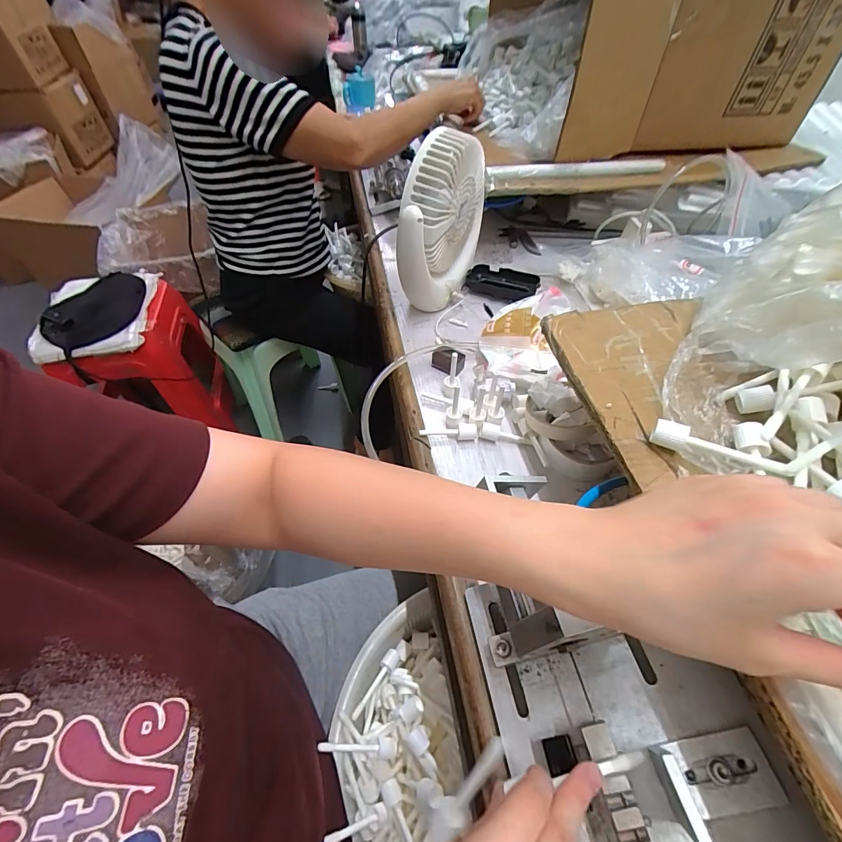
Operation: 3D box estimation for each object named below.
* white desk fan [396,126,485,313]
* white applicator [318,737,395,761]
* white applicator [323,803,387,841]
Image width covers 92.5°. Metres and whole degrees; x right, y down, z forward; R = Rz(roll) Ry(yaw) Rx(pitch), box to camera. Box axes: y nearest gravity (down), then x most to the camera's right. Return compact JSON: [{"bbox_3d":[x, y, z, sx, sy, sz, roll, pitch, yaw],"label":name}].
[{"bbox_3d":[0.026,-0.276,0.560,0.080,0.214,0.186,29,57,22],"label":"white desk fan"},{"bbox_3d":[-0.067,0.340,0.419,0.086,0.023,0.019,19,47,-22],"label":"white applicator"},{"bbox_3d":[-0.063,0.390,0.385,0.021,0.081,0.019,-34,50,19],"label":"white applicator"}]

